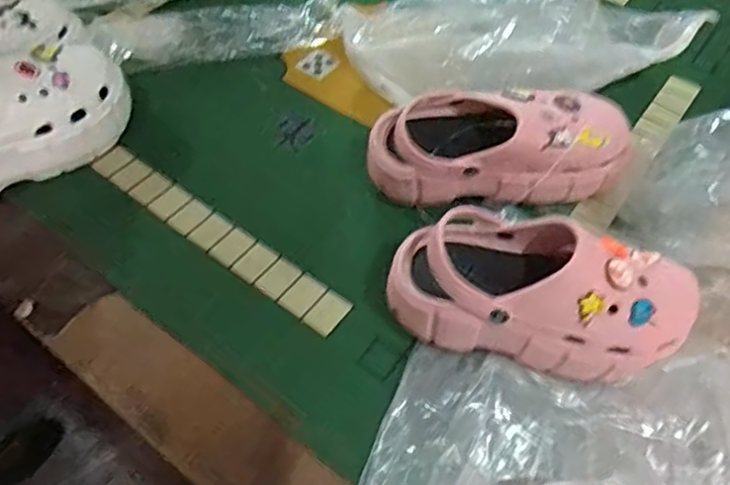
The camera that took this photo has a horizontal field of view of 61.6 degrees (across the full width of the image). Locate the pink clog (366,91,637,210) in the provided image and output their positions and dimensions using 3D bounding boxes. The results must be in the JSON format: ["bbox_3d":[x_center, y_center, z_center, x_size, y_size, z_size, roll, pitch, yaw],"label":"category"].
[{"bbox_3d":[0.134,-0.097,0.618,0.255,0.089,0.093,-2,55,-5],"label":"pink clog"}]

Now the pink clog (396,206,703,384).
[{"bbox_3d":[0.151,0.044,0.520,0.253,0.107,0.102,12,55,5],"label":"pink clog"}]

